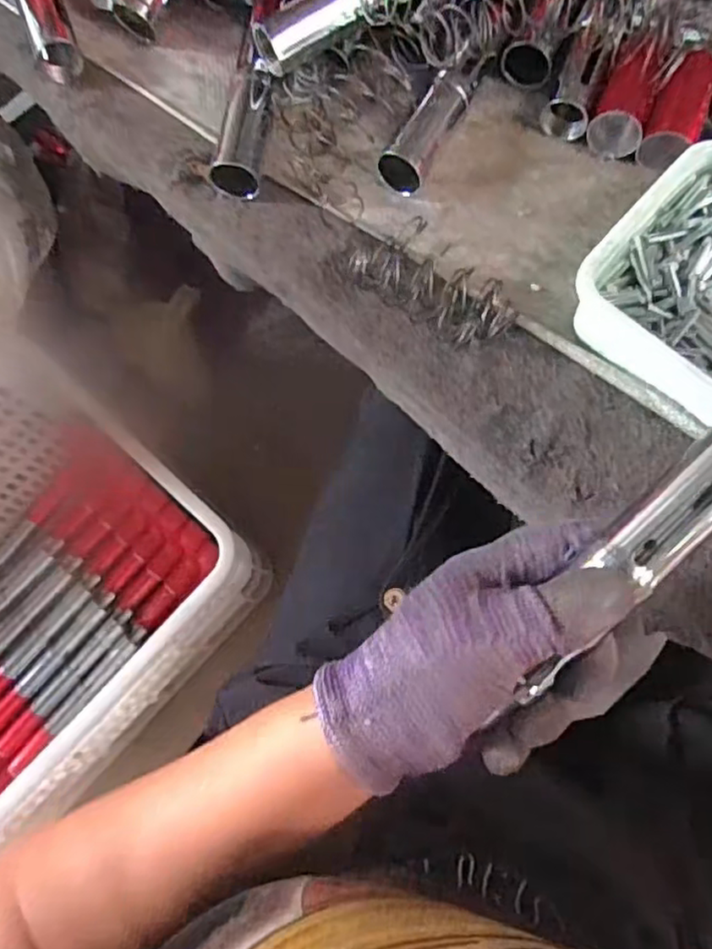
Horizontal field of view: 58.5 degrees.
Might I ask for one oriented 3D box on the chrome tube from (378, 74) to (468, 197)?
[{"bbox_3d":[0.040,-0.195,0.365,0.023,0.025,0.075,29,78,8],"label":"chrome tube"}]

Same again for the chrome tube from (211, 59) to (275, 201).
[{"bbox_3d":[-0.063,-0.196,0.365,0.025,0.022,0.073,8,76,3],"label":"chrome tube"}]

